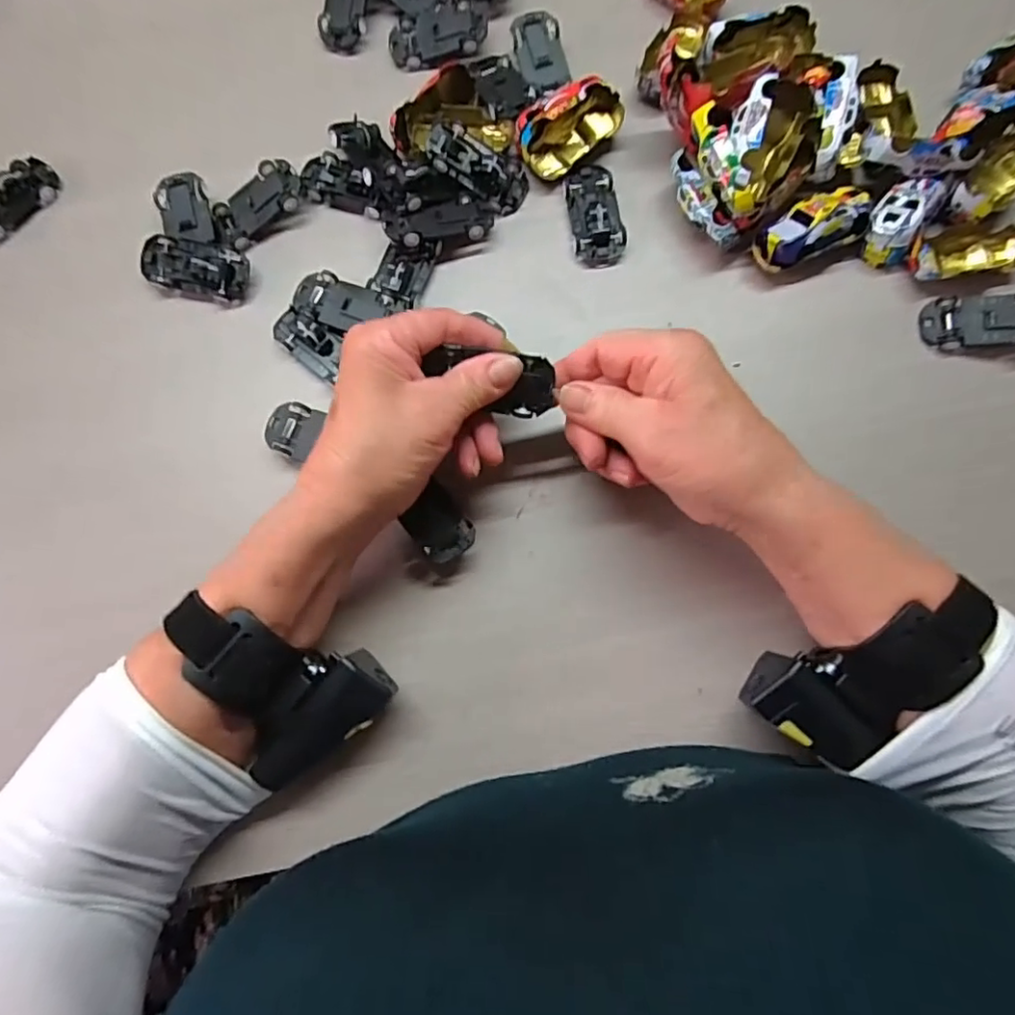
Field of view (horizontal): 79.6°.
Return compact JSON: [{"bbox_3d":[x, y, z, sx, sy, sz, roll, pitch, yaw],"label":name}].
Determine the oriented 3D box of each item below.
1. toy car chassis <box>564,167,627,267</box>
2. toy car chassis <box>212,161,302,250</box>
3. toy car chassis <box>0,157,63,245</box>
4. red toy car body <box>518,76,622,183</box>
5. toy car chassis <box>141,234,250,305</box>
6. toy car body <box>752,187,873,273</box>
[{"bbox_3d":[0.053,-0.180,0.367,0.029,0.014,0.062,-8,77,-1],"label":"toy car chassis"},{"bbox_3d":[-0.152,-0.185,0.372,0.056,0.016,0.032,-38,80,-7],"label":"toy car chassis"},{"bbox_3d":[-0.311,-0.190,0.381,0.065,0.013,0.033,-39,80,-7],"label":"toy car chassis"},{"bbox_3d":[0.038,-0.232,0.367,0.063,0.024,0.035,-39,80,-7],"label":"red toy car body"},{"bbox_3d":[-0.187,-0.143,0.363,0.064,0.017,0.030,10,78,3],"label":"toy car chassis"},{"bbox_3d":[0.176,-0.160,0.352,0.064,0.026,0.030,-27,78,-5],"label":"toy car body"}]

